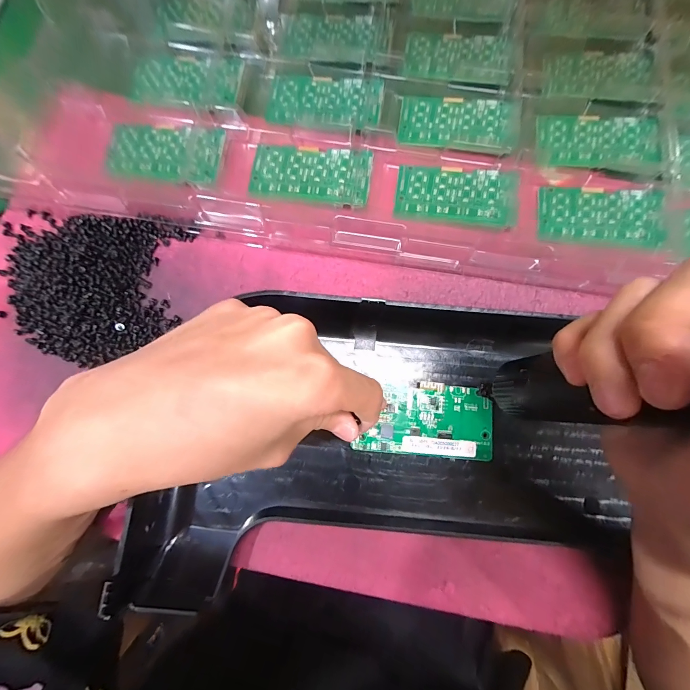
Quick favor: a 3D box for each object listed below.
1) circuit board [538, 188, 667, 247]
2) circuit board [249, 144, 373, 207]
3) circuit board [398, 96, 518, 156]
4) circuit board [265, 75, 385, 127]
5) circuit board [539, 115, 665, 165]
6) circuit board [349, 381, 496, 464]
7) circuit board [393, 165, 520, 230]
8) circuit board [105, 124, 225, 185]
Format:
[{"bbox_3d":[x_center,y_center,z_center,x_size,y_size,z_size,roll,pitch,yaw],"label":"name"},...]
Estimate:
[{"bbox_3d":[0.199,-0.101,0.255,0.090,0.004,0.047,6,80,8],"label":"circuit board"},{"bbox_3d":[-0.027,-0.135,0.258,0.092,0.004,0.048,10,80,6],"label":"circuit board"},{"bbox_3d":[0.093,-0.184,0.271,0.092,0.009,0.050,12,80,1],"label":"circuit board"},{"bbox_3d":[-0.016,-0.203,0.270,0.092,0.005,0.045,6,80,0],"label":"circuit board"},{"bbox_3d":[0.209,-0.171,0.270,0.094,0.010,0.045,4,80,0],"label":"circuit board"},{"bbox_3d":[0.056,0.051,0.224,0.089,0.004,0.048,5,80,0],"label":"circuit board"},{"bbox_3d":[0.088,-0.118,0.257,0.093,0.006,0.048,9,80,1],"label":"circuit board"},{"bbox_3d":[-0.141,-0.150,0.255,0.087,0.004,0.049,6,80,0],"label":"circuit board"}]

